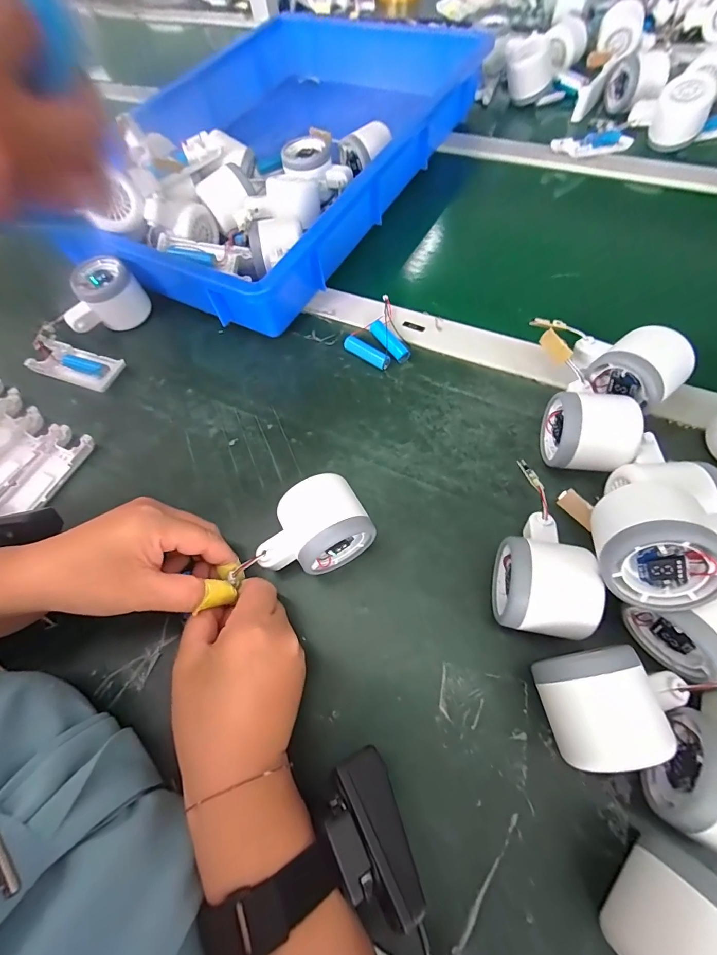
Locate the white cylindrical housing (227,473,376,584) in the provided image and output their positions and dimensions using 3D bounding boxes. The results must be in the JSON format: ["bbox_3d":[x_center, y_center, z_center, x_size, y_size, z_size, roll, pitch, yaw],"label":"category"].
[{"bbox_3d":[-0.037,0.036,0.286,0.082,0.060,0.055,-26,65,-12],"label":"white cylindrical housing"}]

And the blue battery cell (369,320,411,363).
[{"bbox_3d":[0.030,-0.135,0.393,0.015,0.014,0.050,-33,75,-15],"label":"blue battery cell"}]

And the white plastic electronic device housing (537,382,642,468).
[{"bbox_3d":[0.177,-0.032,0.310,0.059,0.056,0.056,12,65,11],"label":"white plastic electronic device housing"}]

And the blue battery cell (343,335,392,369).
[{"bbox_3d":[0.008,-0.124,0.397,0.051,0.015,0.014,35,72,20],"label":"blue battery cell"}]

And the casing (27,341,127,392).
[{"bbox_3d":[-0.300,-0.119,0.422,0.101,0.016,0.037,18,67,14],"label":"casing"}]

